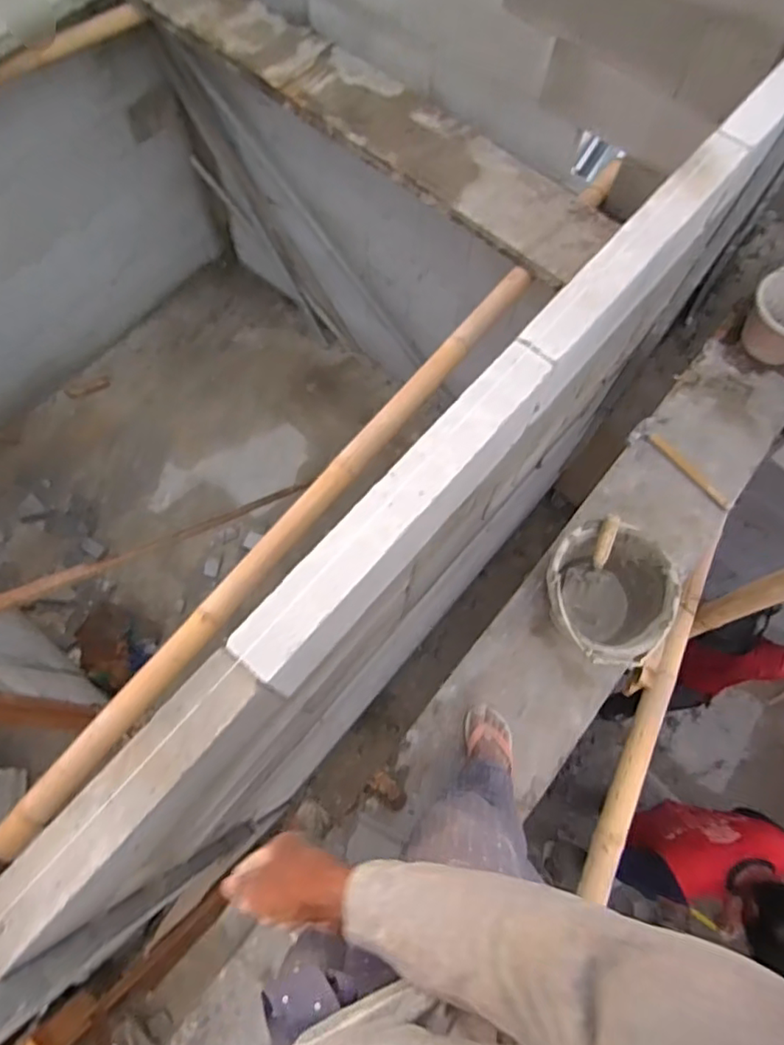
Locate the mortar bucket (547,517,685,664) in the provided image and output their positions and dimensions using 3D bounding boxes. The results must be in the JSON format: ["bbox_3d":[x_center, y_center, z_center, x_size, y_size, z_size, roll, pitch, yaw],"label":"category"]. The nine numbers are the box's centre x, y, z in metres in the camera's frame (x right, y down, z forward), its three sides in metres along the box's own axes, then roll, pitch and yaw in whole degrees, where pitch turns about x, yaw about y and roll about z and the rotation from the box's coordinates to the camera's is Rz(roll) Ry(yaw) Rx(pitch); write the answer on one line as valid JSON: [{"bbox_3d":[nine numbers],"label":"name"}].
[{"bbox_3d":[0.473,0.171,1.341,0.283,0.210,0.305,1,69,-2],"label":"mortar bucket"}]

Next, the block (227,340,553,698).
[{"bbox_3d":[0.021,-0.022,0.866,0.079,0.161,0.619,39,72,12],"label":"block"}]

